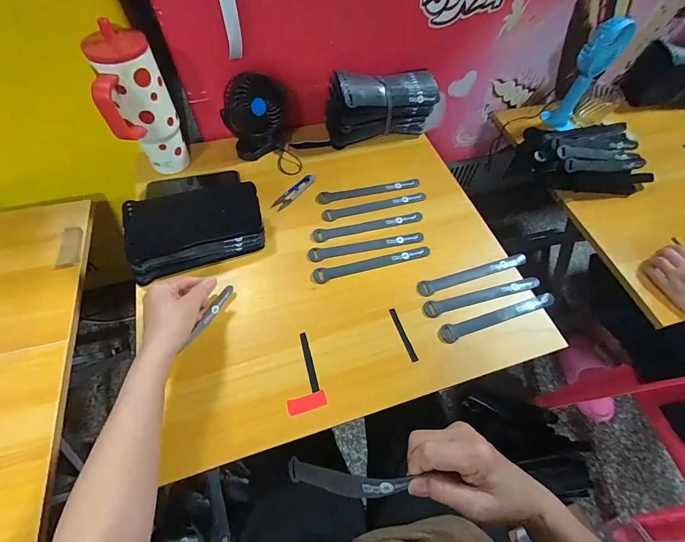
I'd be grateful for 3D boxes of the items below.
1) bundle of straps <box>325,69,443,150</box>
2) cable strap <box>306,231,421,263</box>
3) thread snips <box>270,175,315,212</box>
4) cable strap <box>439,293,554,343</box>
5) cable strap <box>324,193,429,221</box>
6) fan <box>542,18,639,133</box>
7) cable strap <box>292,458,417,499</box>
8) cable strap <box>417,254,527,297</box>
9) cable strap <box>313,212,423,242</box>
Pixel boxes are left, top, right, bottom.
[{"bbox_3d":[0.077,-0.332,0.669,0.206,0.110,0.082,-14,61,-10],"label":"bundle of straps"},{"bbox_3d":[0.041,-0.041,0.556,0.193,0.008,0.023,-10,61,-8],"label":"cable strap"},{"bbox_3d":[-0.089,-0.145,0.608,0.024,0.008,0.101,35,64,17],"label":"thread snips"},{"bbox_3d":[0.235,0.068,0.497,0.190,0.011,0.024,-16,61,-11],"label":"cable strap"},{"bbox_3d":[0.059,-0.118,0.600,0.190,0.008,0.024,-13,62,-10],"label":"cable strap"},{"bbox_3d":[0.522,-0.412,0.720,0.077,0.223,0.063,28,62,13],"label":"fan"},{"bbox_3d":[-0.006,0.219,0.350,0.019,0.167,0.024,32,53,-33],"label":"cable strap"},{"bbox_3d":[0.210,0.003,0.527,0.190,0.009,0.024,-14,61,-10],"label":"cable strap"},{"bbox_3d":[0.045,-0.078,0.577,0.191,0.009,0.024,-12,61,-9],"label":"cable strap"}]

